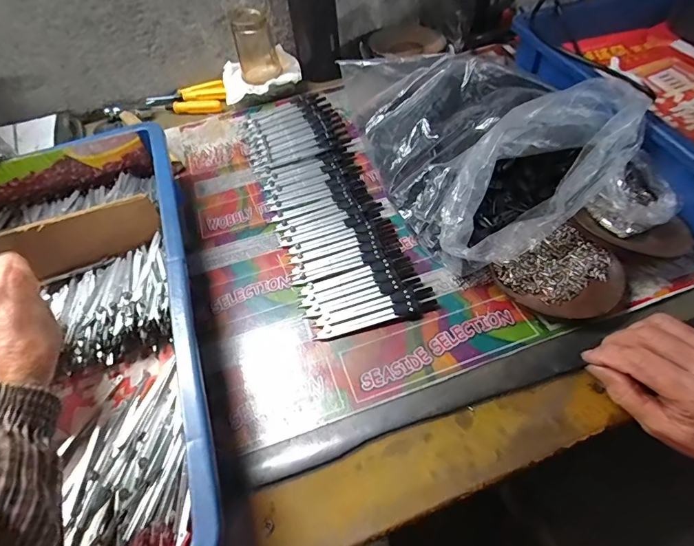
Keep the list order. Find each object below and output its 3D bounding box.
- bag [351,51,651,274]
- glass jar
[{"bbox_3d":[0.145,-0.160,0.439,0.232,0.105,0.296,-21,56,-9],"label":"bag"},{"bbox_3d":[-0.129,-0.321,0.556,0.057,0.080,0.057,-13,55,-3],"label":"glass jar"}]

